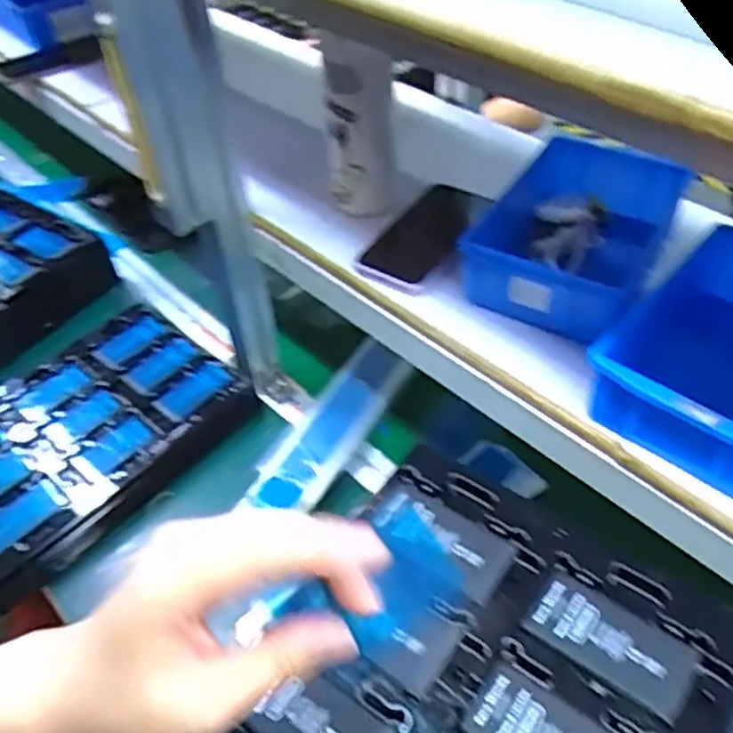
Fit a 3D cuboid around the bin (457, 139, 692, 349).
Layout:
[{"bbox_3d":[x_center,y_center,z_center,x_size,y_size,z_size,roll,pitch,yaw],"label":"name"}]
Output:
[{"bbox_3d":[0.183,-0.114,0.602,0.128,0.070,0.201,23,52,24],"label":"bin"}]

